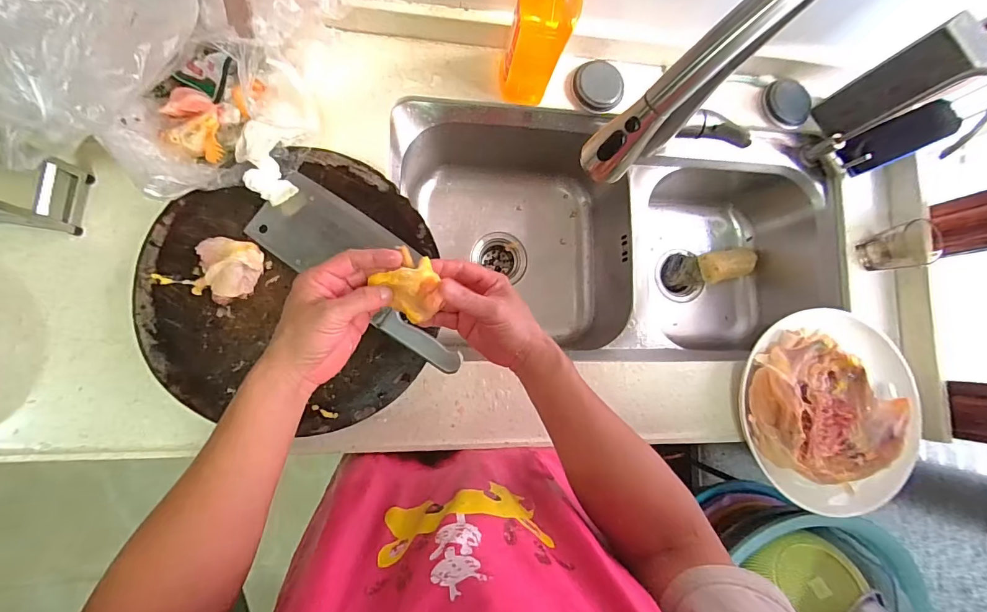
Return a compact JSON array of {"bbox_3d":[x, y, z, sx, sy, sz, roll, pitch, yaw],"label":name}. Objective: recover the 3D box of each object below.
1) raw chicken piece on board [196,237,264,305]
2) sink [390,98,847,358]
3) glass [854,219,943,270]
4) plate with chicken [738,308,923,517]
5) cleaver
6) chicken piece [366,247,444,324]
[{"bbox_3d":[-0.322,-0.043,0.524,0.066,0.023,0.078,3,85,-8],"label":"raw chicken piece on board"},{"bbox_3d":[0.208,-0.116,0.784,0.753,0.225,0.382,7,84,-8],"label":"sink"},{"bbox_3d":[0.665,-0.097,0.700,0.084,0.077,0.070,-13,87,-9],"label":"glass"},{"bbox_3d":[0.502,0.143,0.633,0.278,0.084,0.262,1,85,-8],"label":"plate with chicken"},{"bbox_3d":[-0.154,-0.045,0.550,0.312,0.025,0.108,36,81,-4],"label":"cleaver"},{"bbox_3d":[-0.075,-0.020,0.399,0.062,0.022,0.052,43,81,-3],"label":"chicken piece"}]

